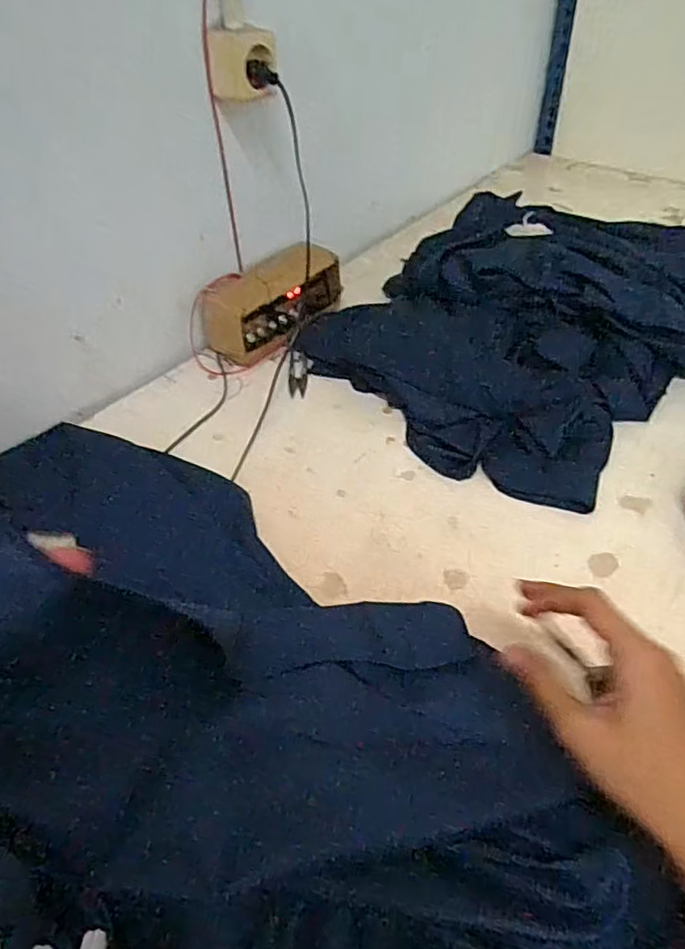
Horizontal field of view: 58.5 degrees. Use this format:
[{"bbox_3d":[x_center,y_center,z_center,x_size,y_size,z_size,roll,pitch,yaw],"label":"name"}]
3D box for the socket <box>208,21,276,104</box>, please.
[{"bbox_3d":[-0.100,-0.425,0.637,0.061,0.060,0.048,-35,53,-26],"label":"socket"}]

